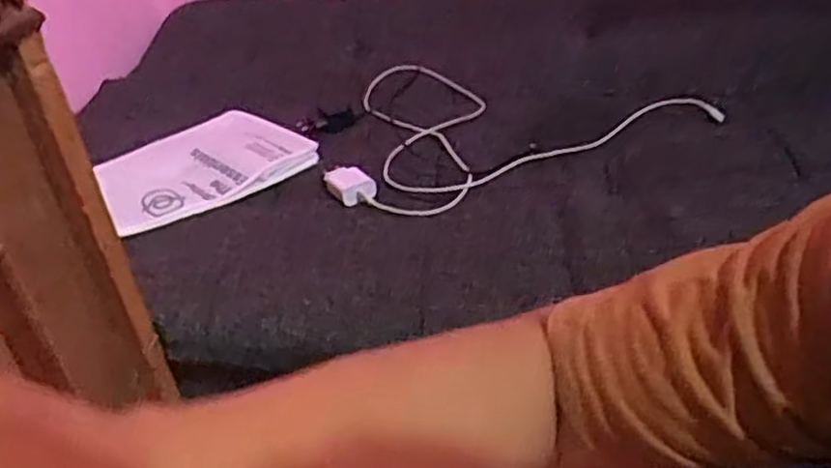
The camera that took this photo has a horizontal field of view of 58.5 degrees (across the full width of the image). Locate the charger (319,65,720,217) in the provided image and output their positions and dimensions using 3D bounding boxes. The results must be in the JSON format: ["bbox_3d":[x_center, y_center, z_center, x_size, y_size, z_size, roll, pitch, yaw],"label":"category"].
[{"bbox_3d":[0.119,-0.177,1.011,0.526,0.035,0.379,-15,33,-13],"label":"charger"}]

